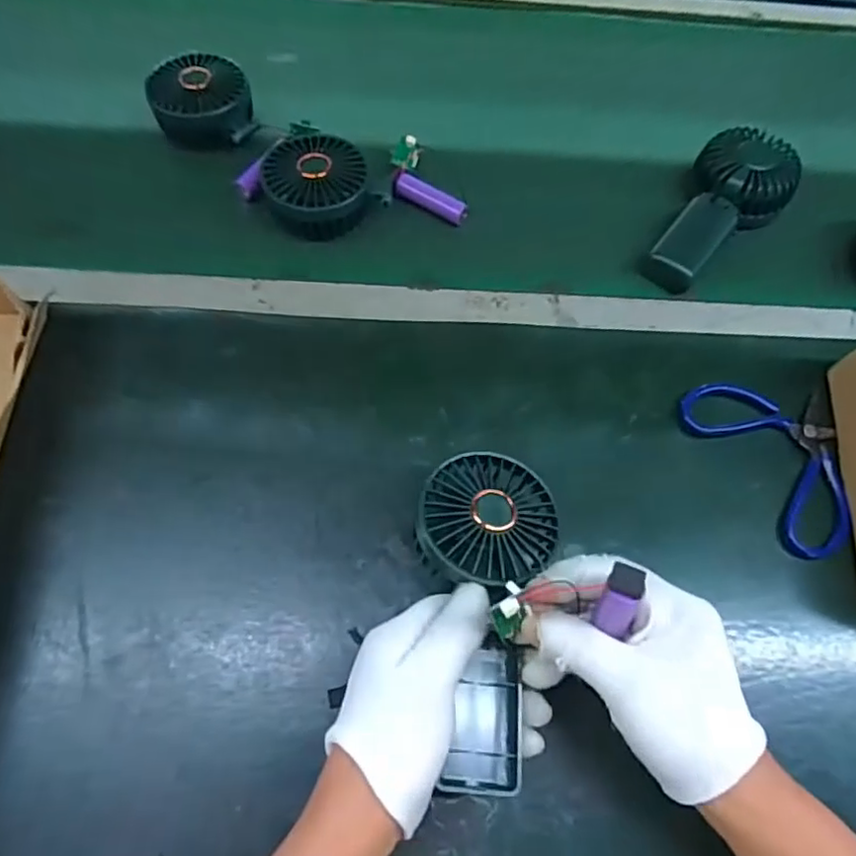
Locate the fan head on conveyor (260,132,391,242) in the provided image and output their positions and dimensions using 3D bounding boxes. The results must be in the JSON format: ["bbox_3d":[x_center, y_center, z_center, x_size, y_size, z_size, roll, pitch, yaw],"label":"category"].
[{"bbox_3d":[-0.092,-0.200,0.507,0.088,0.040,0.093,-30,70,-16],"label":"fan head on conveyor"}]

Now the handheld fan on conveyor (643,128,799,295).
[{"bbox_3d":[0.253,-0.185,0.520,0.082,0.052,0.174,32,67,11],"label":"handheld fan on conveyor"}]

